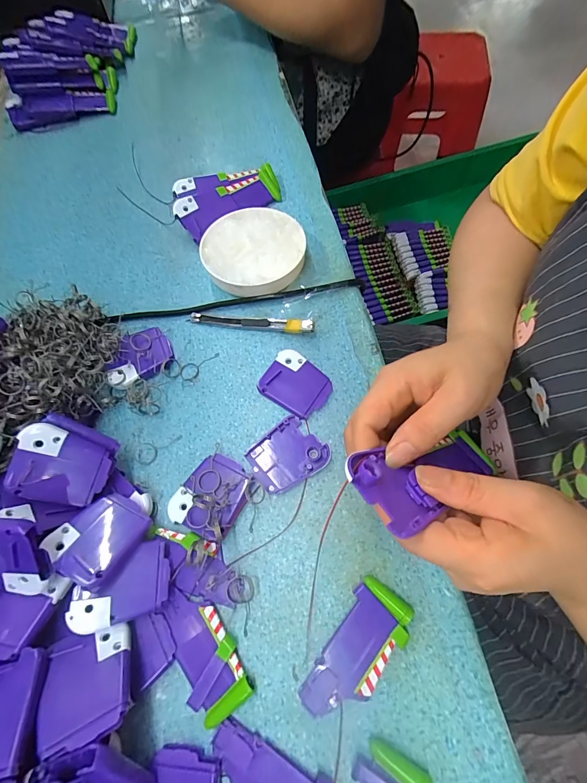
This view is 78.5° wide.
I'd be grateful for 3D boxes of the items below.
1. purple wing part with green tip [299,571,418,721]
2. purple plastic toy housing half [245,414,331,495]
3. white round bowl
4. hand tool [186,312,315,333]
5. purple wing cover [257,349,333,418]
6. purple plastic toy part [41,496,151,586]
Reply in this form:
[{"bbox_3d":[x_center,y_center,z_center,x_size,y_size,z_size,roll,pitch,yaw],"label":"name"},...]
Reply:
[{"bbox_3d":[0.044,0.177,0.246,0.040,0.012,0.090,35,73,17],"label":"purple wing part with green tip"},{"bbox_3d":[-0.005,0.055,0.305,0.061,0.007,0.052,-41,70,-13],"label":"purple plastic toy housing half"},{"bbox_3d":[-0.042,-0.145,0.381,0.101,0.030,0.106,-1,67,3],"label":"white round bowl"},{"bbox_3d":[-0.043,-0.070,0.354,0.127,0.018,0.015,6,68,6],"label":"hand tool"},{"bbox_3d":[0.003,-0.007,0.331,0.060,0.007,0.051,31,72,15],"label":"purple wing cover"},{"bbox_3d":[-0.139,0.103,0.257,0.051,0.008,0.057,31,45,13],"label":"purple plastic toy part"}]

